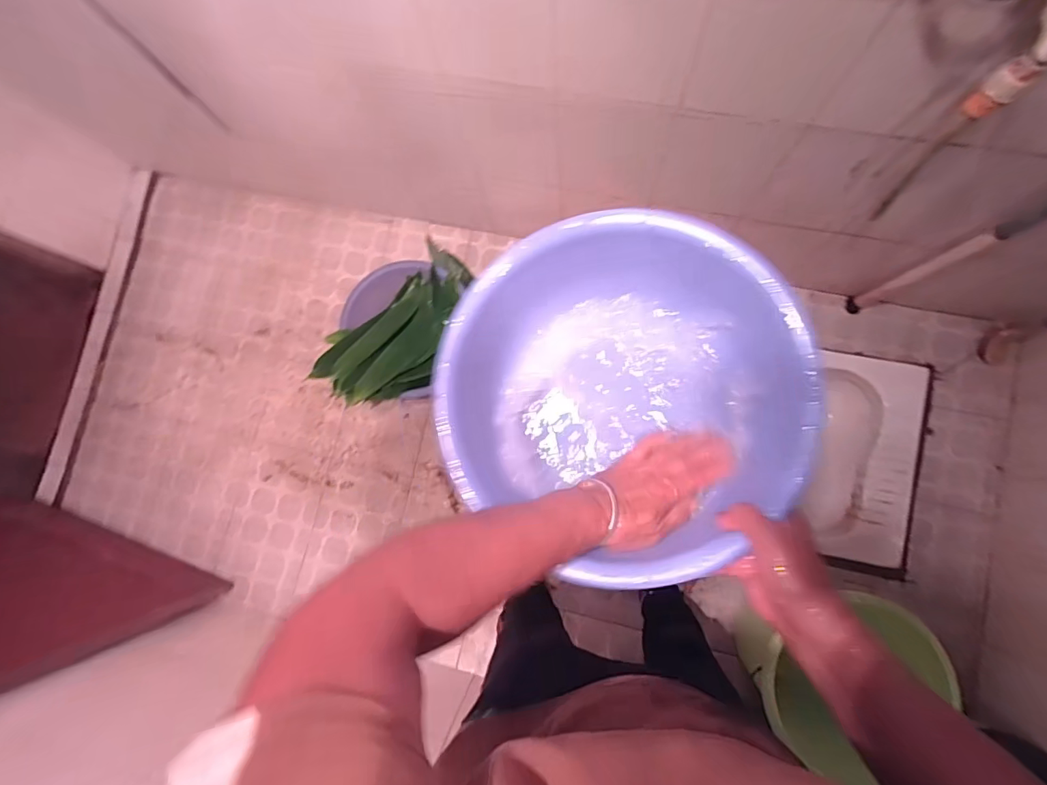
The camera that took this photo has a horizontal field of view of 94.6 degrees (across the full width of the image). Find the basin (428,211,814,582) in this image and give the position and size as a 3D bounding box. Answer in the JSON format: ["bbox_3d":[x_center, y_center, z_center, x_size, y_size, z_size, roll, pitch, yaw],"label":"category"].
[{"bbox_3d":[0.086,-0.007,0.490,0.323,0.108,0.298,-1,85,7],"label":"basin"}]

